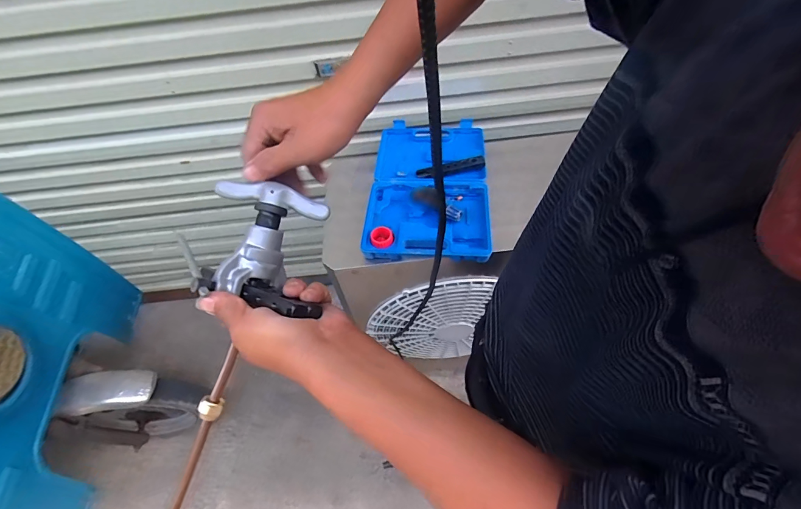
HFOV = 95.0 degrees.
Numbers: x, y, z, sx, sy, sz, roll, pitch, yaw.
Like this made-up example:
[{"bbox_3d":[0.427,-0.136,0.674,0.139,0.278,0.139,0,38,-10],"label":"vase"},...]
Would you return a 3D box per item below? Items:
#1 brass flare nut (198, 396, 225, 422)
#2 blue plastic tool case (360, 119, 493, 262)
[{"bbox_3d":[-0.183,0.148,0.355,0.019,0.015,0.022,5,54,9],"label":"brass flare nut"},{"bbox_3d":[0.067,-0.173,0.899,0.278,0.054,0.462,1,53,6],"label":"blue plastic tool case"}]

